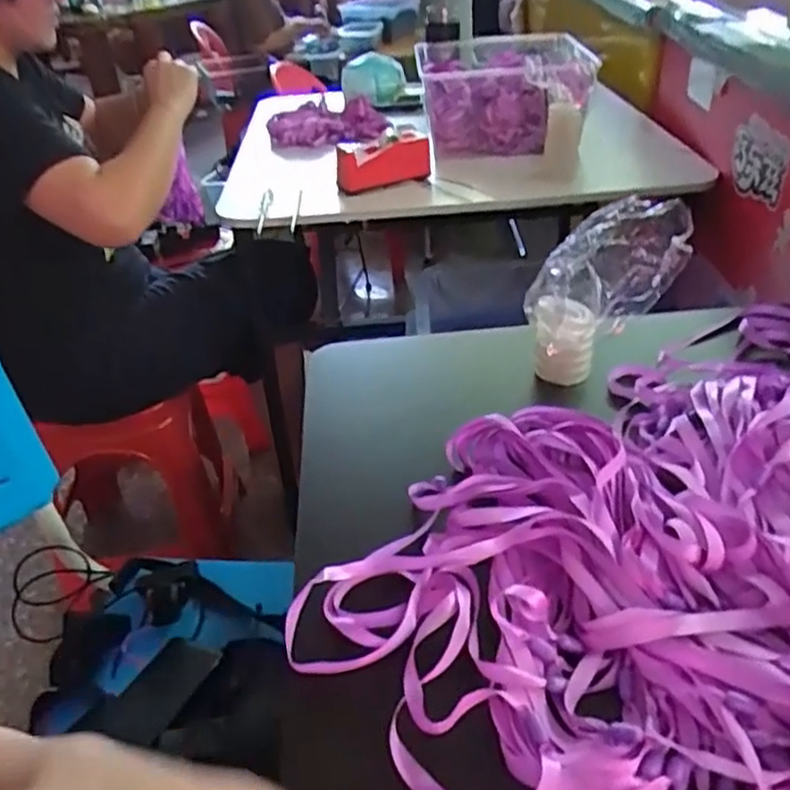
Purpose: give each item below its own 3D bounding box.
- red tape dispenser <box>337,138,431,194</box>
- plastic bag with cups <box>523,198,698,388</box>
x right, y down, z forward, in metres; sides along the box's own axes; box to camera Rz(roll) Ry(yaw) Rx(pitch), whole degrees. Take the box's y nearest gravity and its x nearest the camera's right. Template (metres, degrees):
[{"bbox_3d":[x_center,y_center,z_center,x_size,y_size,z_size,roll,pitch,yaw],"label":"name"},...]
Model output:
[{"bbox_3d":[-0.015,-0.384,1.165,0.164,0.068,0.040,-14,38,-13],"label":"red tape dispenser"},{"bbox_3d":[0.162,-0.078,0.565,0.100,0.160,0.071,-11,37,-9],"label":"plastic bag with cups"}]

